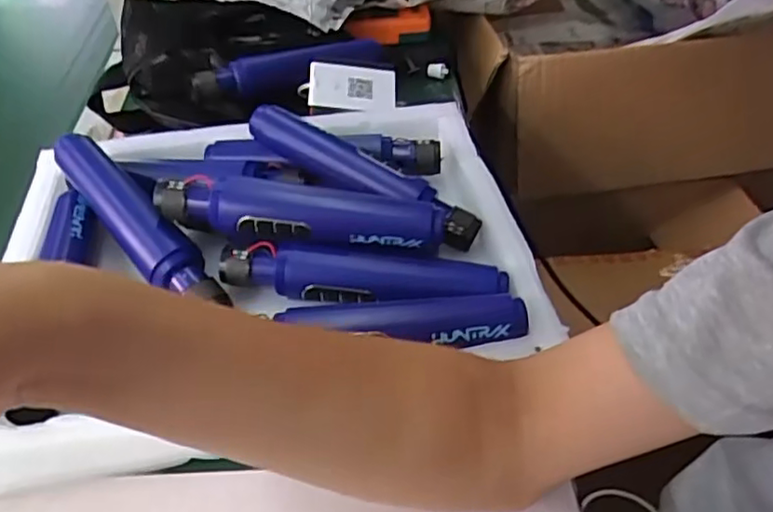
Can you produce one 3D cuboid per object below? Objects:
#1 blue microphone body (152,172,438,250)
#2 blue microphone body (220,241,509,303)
[{"bbox_3d":[-0.058,-0.031,0.419,0.188,0.032,0.035,5,42,5],"label":"blue microphone body"},{"bbox_3d":[-0.017,0.011,0.417,0.186,0.030,0.026,3,42,3],"label":"blue microphone body"}]

